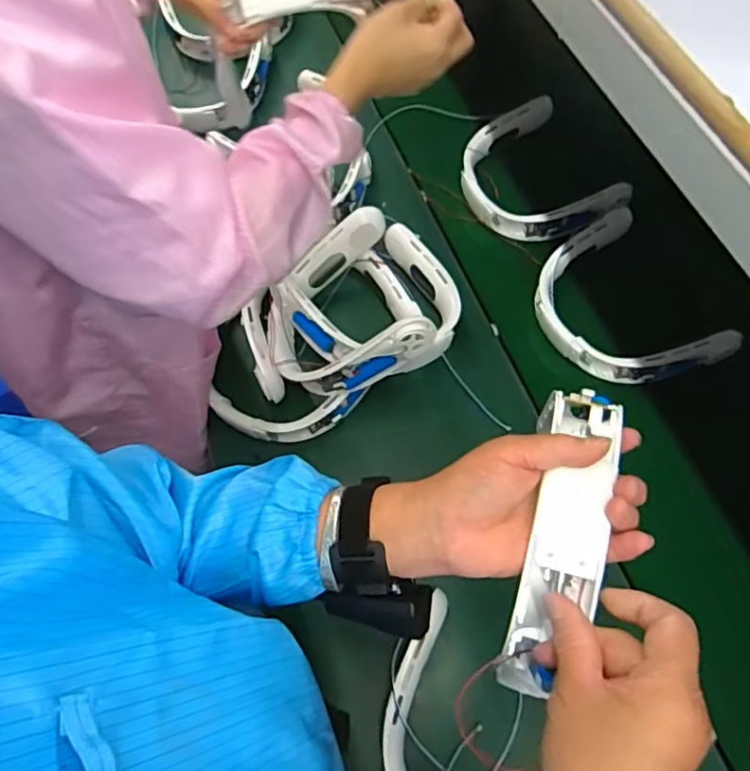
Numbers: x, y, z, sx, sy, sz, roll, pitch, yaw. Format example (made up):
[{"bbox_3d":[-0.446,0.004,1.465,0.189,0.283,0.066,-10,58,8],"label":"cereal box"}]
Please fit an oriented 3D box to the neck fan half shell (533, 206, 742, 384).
[{"bbox_3d":[0.324,-0.100,0.801,0.182,0.060,0.242,-26,65,-13],"label":"neck fan half shell"}]

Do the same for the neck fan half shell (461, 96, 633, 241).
[{"bbox_3d":[0.244,-0.309,0.902,0.189,0.059,0.247,-26,65,-13],"label":"neck fan half shell"}]

